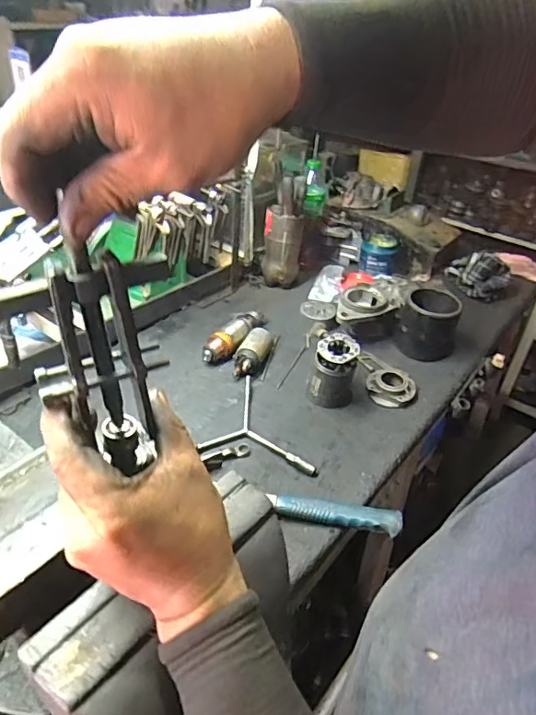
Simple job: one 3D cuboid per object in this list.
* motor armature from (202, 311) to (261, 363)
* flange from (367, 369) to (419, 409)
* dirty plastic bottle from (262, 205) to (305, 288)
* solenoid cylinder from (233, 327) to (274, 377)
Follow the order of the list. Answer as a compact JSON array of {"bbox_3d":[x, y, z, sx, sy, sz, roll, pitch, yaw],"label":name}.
[{"bbox_3d":[-0.066,-0.046,1.048,0.047,0.043,0.178,22,38,23],"label":"motor armature"},{"bbox_3d":[0.235,0.051,0.984,0.094,0.032,0.106,8,35,5],"label":"flange"},{"bbox_3d":[0.035,-0.261,1.236,0.089,0.172,0.068,6,35,3],"label":"dirty plastic bottle"},{"bbox_3d":[-0.029,-0.012,1.004,0.054,0.045,0.117,12,36,11],"label":"solenoid cylinder"}]

